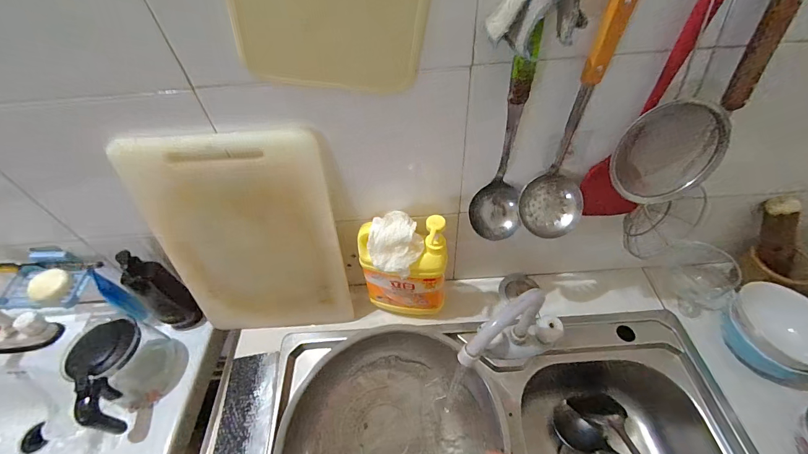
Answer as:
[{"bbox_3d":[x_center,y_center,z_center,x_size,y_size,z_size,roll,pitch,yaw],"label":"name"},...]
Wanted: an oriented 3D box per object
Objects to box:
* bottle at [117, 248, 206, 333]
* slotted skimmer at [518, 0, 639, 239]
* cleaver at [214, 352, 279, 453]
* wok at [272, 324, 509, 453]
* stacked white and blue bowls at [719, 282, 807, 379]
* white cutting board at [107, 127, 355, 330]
[{"bbox_3d":[-0.459,0.124,0.658,0.054,0.202,0.071,21,54,22],"label":"bottle"},{"bbox_3d":[0.214,-0.120,0.425,0.080,0.334,0.073,26,56,24],"label":"slotted skimmer"},{"bbox_3d":[-0.261,0.355,0.556,0.088,0.016,0.304,-8,49,-2],"label":"cleaver"},{"bbox_3d":[-0.007,0.327,0.525,0.347,0.090,0.347,5,65,-10],"label":"wok"},{"bbox_3d":[0.605,0.179,0.569,0.120,0.092,0.148,-33,54,-22],"label":"stacked white and blue bowls"},{"bbox_3d":[-0.246,0.037,0.571,0.278,0.392,0.017,-3,36,2],"label":"white cutting board"}]

